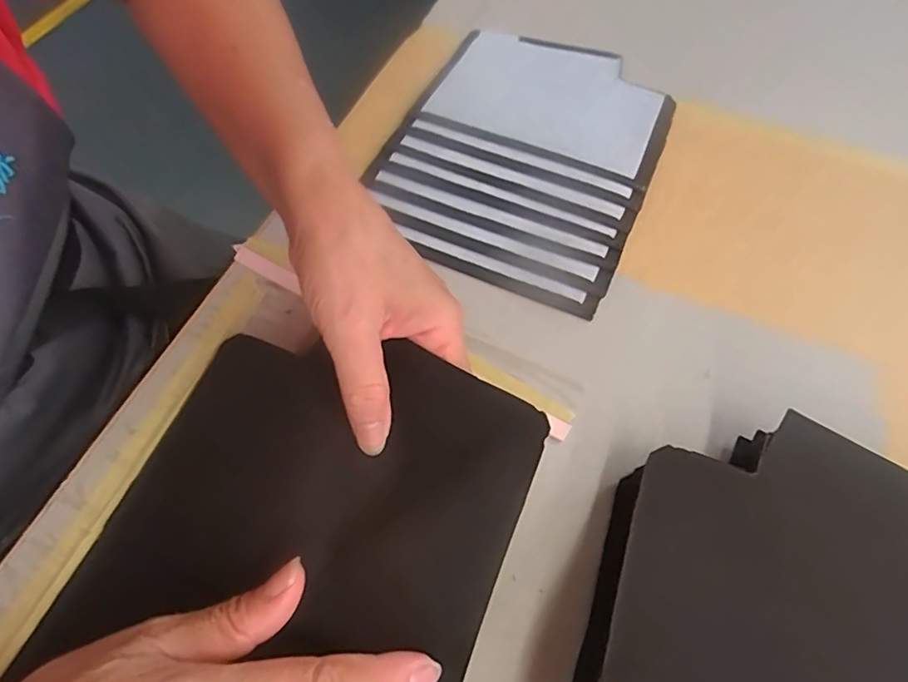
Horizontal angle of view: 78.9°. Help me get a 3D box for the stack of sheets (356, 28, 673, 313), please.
[{"bbox_3d":[0.049,-0.134,0.382,0.169,0.013,0.231,22,62,11],"label":"stack of sheets"}]

